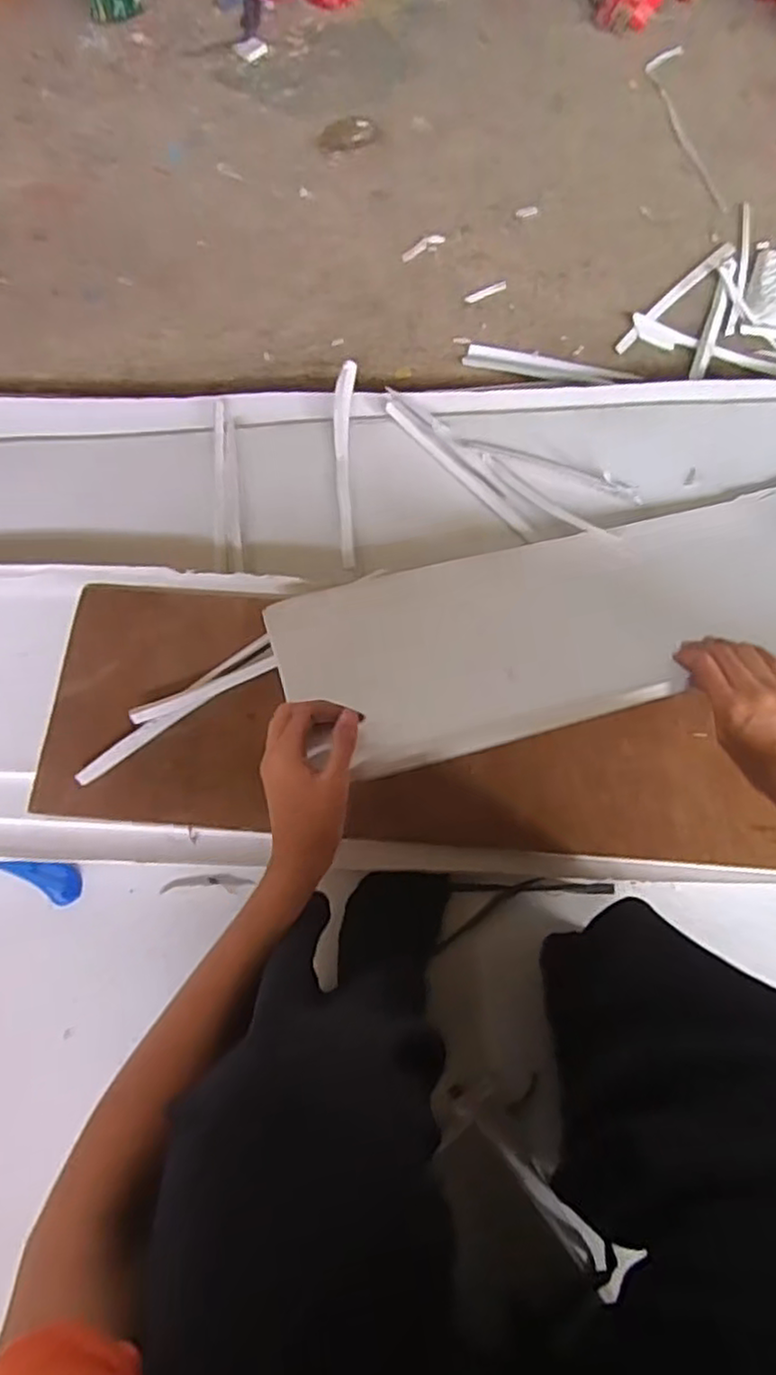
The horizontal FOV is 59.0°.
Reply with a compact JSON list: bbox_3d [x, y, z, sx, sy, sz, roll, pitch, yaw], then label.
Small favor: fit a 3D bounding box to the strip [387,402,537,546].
[{"bbox_3d":[0.078,-0.246,0.770,0.017,0.008,0.242,-39,73,-11],"label":"strip"}]

